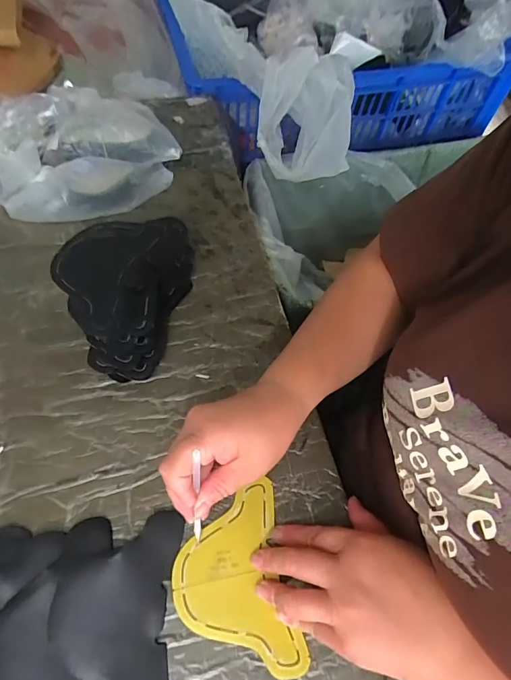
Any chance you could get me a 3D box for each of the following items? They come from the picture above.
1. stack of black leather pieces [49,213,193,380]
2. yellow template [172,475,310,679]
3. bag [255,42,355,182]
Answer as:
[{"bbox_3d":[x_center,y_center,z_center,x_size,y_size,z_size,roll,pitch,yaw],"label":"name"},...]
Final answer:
[{"bbox_3d":[-0.141,-0.053,0.419,0.116,0.079,0.166,12,59,3],"label":"stack of black leather pieces"},{"bbox_3d":[-0.018,0.194,0.325,0.091,0.004,0.133,-9,60,-9],"label":"yellow template"},{"bbox_3d":[0.083,-0.368,0.642,0.145,0.116,0.188,6,59,0],"label":"bag"}]

